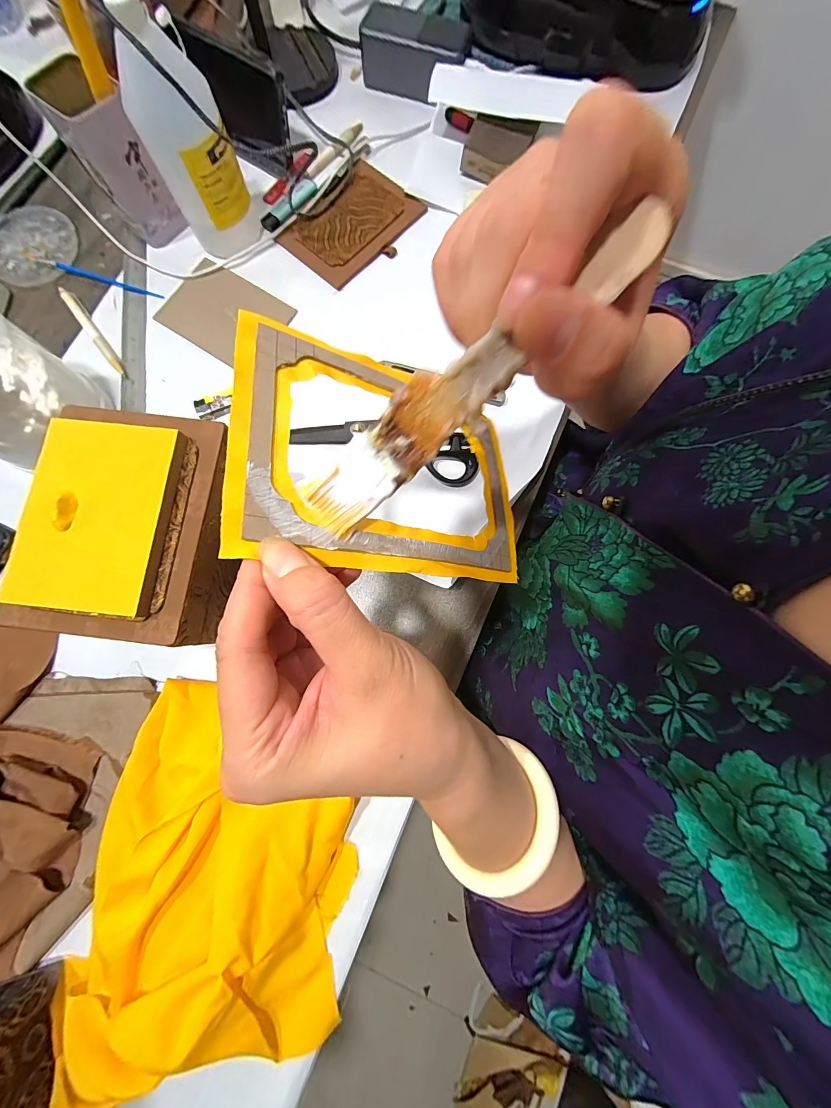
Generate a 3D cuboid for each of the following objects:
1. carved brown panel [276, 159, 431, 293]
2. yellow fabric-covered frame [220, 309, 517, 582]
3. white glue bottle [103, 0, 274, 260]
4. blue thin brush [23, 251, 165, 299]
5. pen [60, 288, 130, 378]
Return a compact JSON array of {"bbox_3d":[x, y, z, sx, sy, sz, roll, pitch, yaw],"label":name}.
[{"bbox_3d":[-0.072,-0.388,0.436,0.111,0.010,0.147,42,82,8],"label":"carved brown panel"},{"bbox_3d":[-0.008,-0.045,0.179,0.145,0.007,0.109,6,73,-32],"label":"yellow fabric-covered frame"},{"bbox_3d":[-0.208,-0.383,0.353,0.075,0.172,0.053,-38,80,-6],"label":"white glue bottle"},{"bbox_3d":[-0.378,-0.324,0.430,0.175,0.010,0.012,18,80,3],"label":"blue thin brush"},{"bbox_3d":[-0.363,-0.251,0.415,0.014,0.008,0.137,-37,80,-6],"label":"pen"}]

